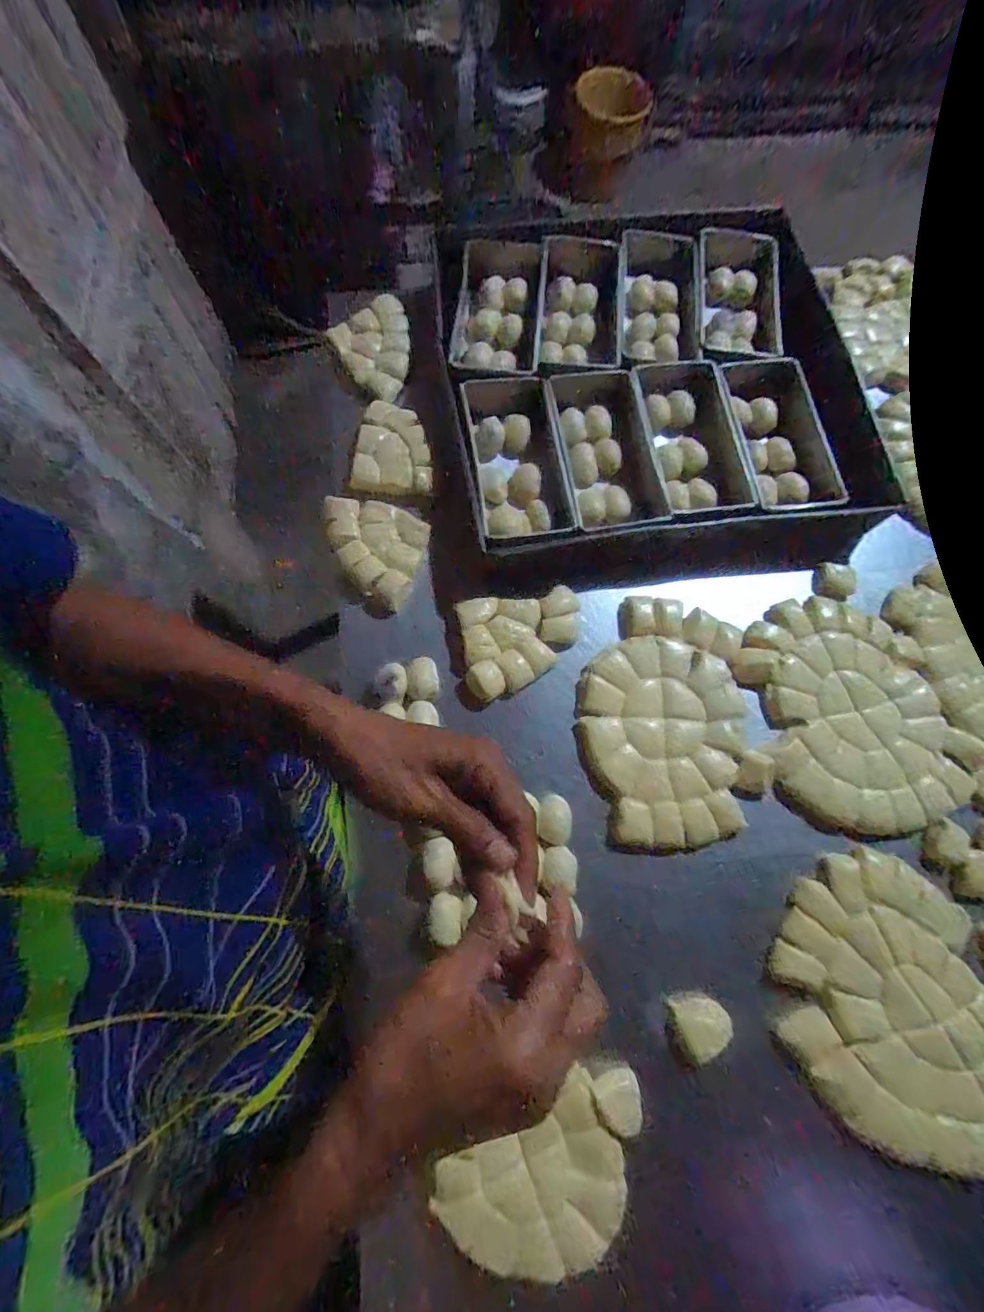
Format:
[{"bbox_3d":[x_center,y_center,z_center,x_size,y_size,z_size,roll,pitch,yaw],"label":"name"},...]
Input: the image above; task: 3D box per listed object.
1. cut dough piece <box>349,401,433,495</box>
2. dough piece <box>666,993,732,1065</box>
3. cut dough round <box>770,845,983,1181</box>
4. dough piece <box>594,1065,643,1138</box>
[{"bbox_3d":[-0.112,-0.238,0.574,0.087,0.013,0.112,3,75,-2],"label":"cut dough piece"},{"bbox_3d":[0.185,0.320,0.441,0.043,0.022,0.047,-20,77,-8],"label":"dough piece"},{"bbox_3d":[0.366,0.319,0.438,0.197,0.016,0.254,-37,80,-11],"label":"cut dough round"},{"bbox_3d":[0.105,0.372,0.419,0.038,0.018,0.041,1,75,-3],"label":"dough piece"}]

